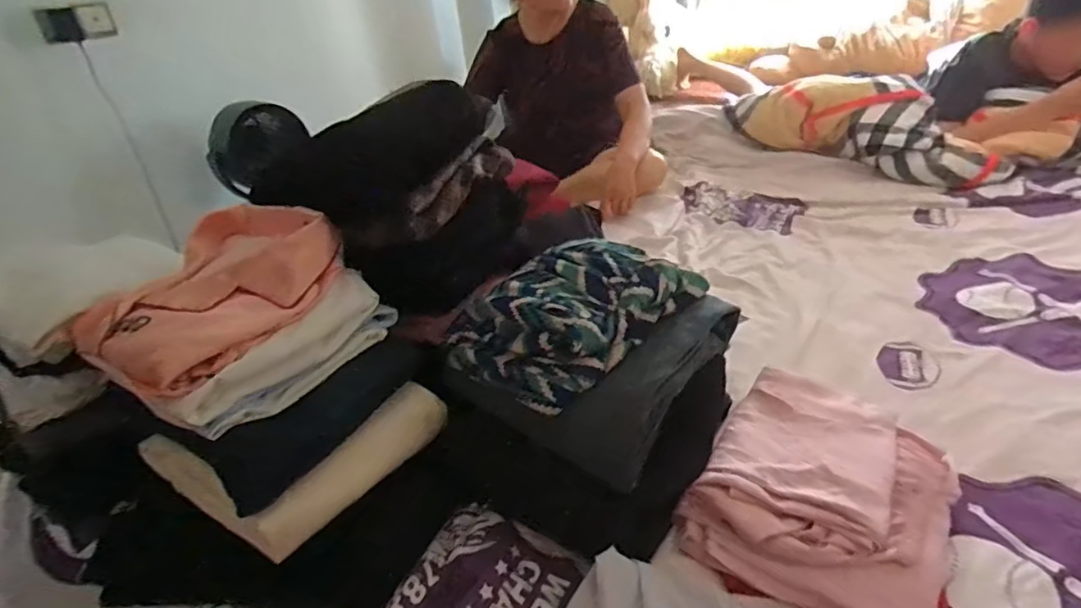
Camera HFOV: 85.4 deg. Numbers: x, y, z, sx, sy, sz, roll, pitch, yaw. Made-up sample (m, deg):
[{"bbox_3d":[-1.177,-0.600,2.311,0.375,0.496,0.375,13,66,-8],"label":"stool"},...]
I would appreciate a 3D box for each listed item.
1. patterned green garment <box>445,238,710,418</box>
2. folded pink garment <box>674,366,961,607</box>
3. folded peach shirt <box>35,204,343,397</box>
[{"bbox_3d":[0.034,0.004,0.671,0.183,0.075,0.249,21,40,38],"label":"patterned green garment"},{"bbox_3d":[0.302,0.192,0.621,0.226,0.056,0.266,15,37,32],"label":"folded pink garment"},{"bbox_3d":[-0.339,-0.023,0.596,0.205,0.078,0.224,17,38,34],"label":"folded peach shirt"}]

